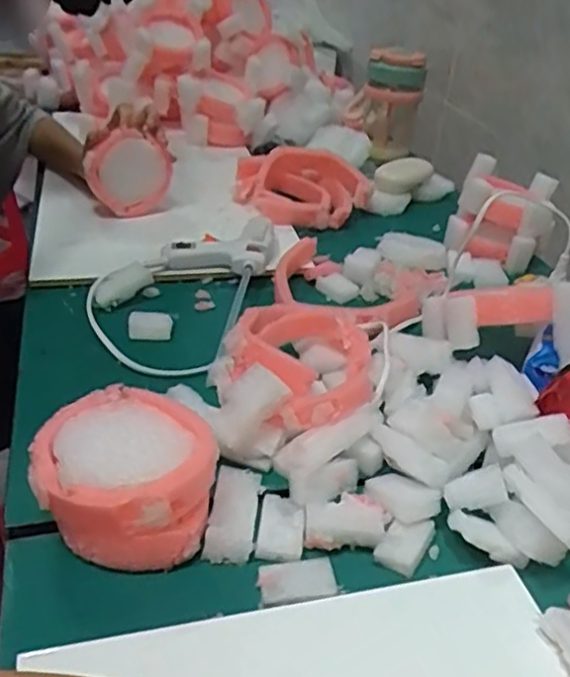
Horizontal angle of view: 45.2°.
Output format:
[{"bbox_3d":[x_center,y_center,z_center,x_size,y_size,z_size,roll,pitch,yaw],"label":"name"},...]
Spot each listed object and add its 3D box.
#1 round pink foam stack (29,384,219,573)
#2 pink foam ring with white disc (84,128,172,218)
[{"bbox_3d":[-0.099,0.087,0.445,0.105,0.061,0.100,4,33,-3],"label":"round pink foam stack"},{"bbox_3d":[-0.183,-0.200,0.810,0.091,0.106,0.035,-21,50,-14],"label":"pink foam ring with white disc"}]

